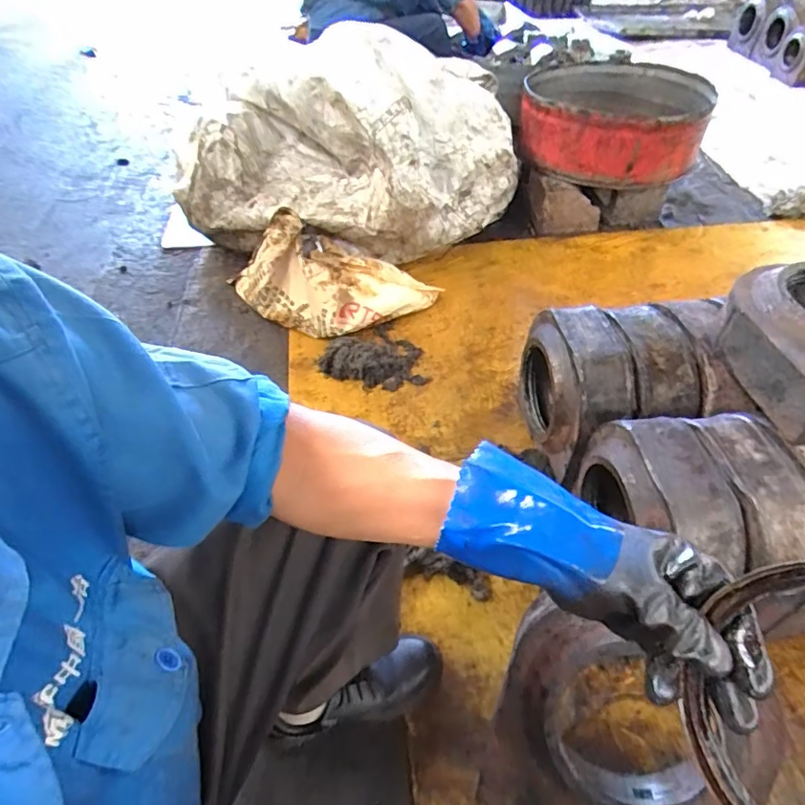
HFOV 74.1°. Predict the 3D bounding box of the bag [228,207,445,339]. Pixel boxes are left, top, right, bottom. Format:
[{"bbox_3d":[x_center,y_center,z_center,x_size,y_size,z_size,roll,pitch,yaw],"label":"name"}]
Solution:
[{"bbox_3d":[-0.184,-0.372,1.410,0.416,0.250,0.386,-31,53,-27],"label":"bag"}]

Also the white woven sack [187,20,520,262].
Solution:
[{"bbox_3d":[-0.150,-0.737,1.509,0.915,0.475,0.596,11,47,10],"label":"white woven sack"}]

